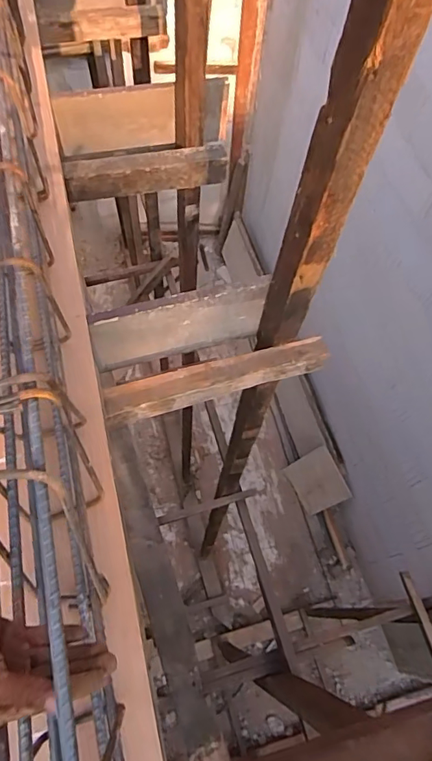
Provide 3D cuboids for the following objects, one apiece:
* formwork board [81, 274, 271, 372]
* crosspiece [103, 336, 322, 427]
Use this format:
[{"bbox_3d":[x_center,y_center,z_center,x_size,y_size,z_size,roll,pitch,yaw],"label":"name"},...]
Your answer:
[{"bbox_3d":[-0.063,-0.096,0.840,0.303,0.159,0.026,-16,65,-12],"label":"formwork board"},{"bbox_3d":[0.006,-0.002,0.847,0.401,0.059,0.063,-15,65,-11],"label":"crosspiece"}]

